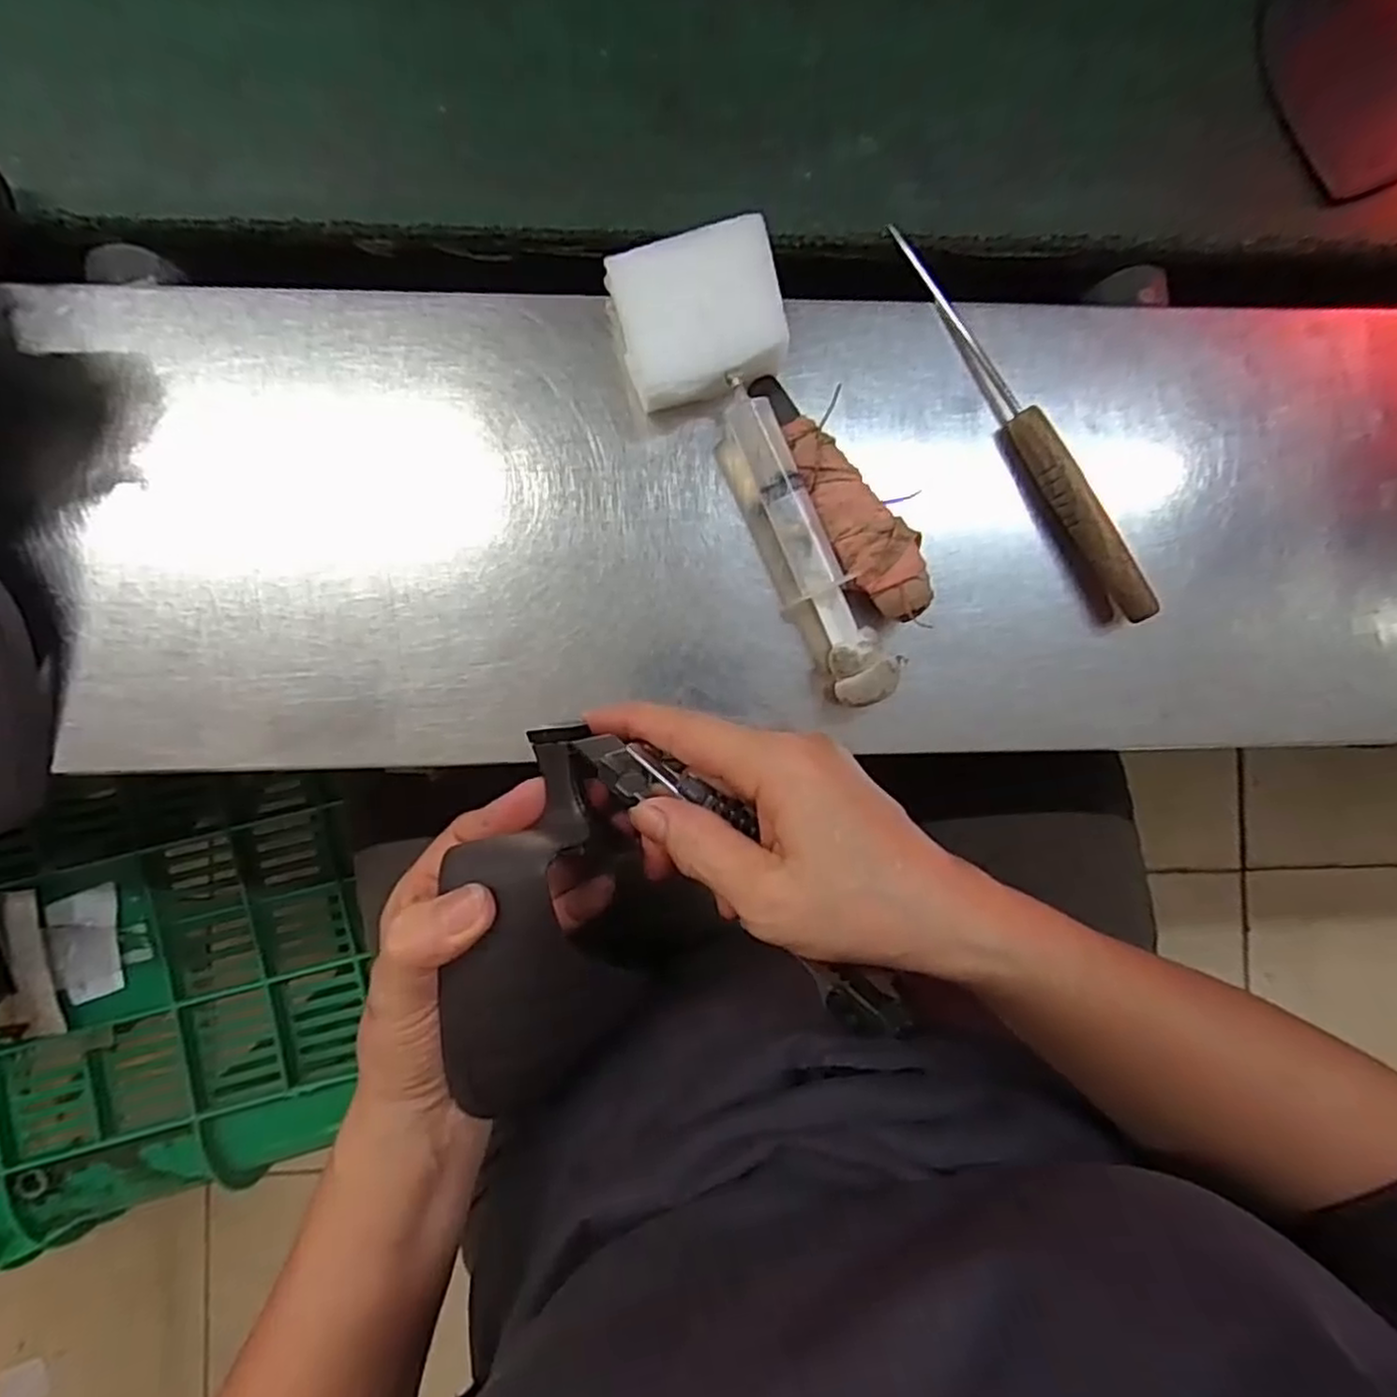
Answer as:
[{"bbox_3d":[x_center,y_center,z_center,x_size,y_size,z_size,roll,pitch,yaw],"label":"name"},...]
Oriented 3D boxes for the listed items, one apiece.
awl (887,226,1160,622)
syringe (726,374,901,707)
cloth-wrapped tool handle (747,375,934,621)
[{"bbox_3d":[0.138,-0.119,0.309,0.014,0.018,0.195,-30,90,-4],"label":"awl"},{"bbox_3d":[0.042,-0.060,0.292,0.024,0.031,0.133,-26,90,-4],"label":"syringe"},{"bbox_3d":[0.057,-0.083,0.297,0.028,0.029,0.116,-31,90,-4],"label":"cloth-wrapped tool handle"}]

